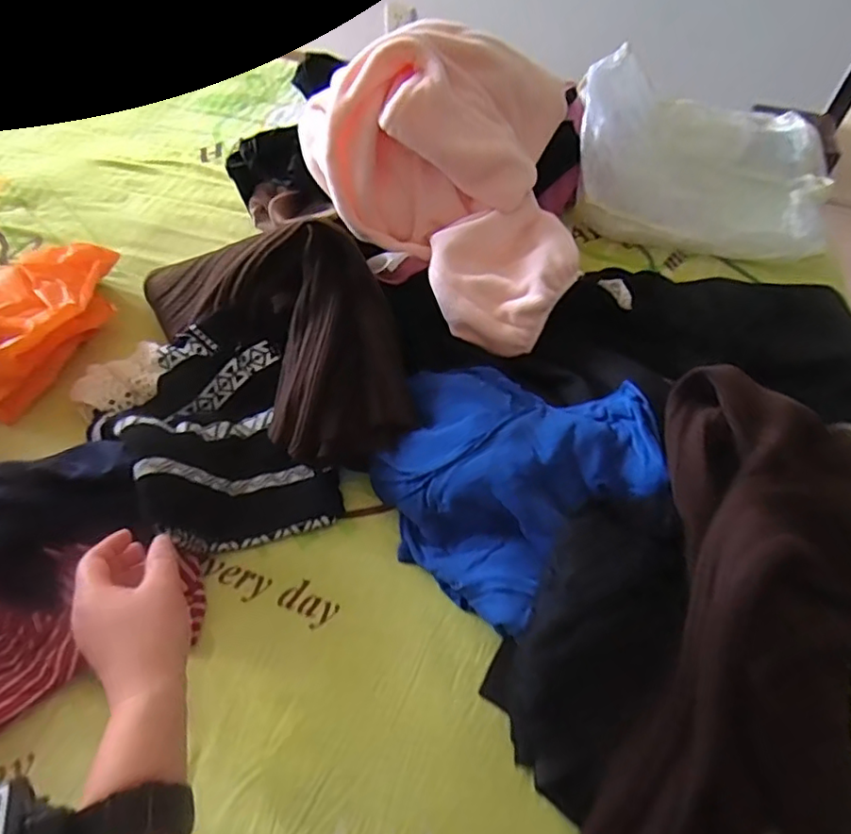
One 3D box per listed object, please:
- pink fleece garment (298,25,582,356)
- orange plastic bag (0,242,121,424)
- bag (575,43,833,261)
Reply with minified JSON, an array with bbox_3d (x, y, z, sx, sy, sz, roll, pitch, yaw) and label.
[{"bbox_3d":[0.025,-0.269,0.685,0.322,0.177,0.346,2,57,-3],"label":"pink fleece garment"},{"bbox_3d":[-0.445,-0.100,0.667,0.137,0.094,0.242,38,62,19],"label":"orange plastic bag"},{"bbox_3d":[0.424,-0.386,0.903,0.392,0.140,0.270,3,57,-2],"label":"bag"}]

